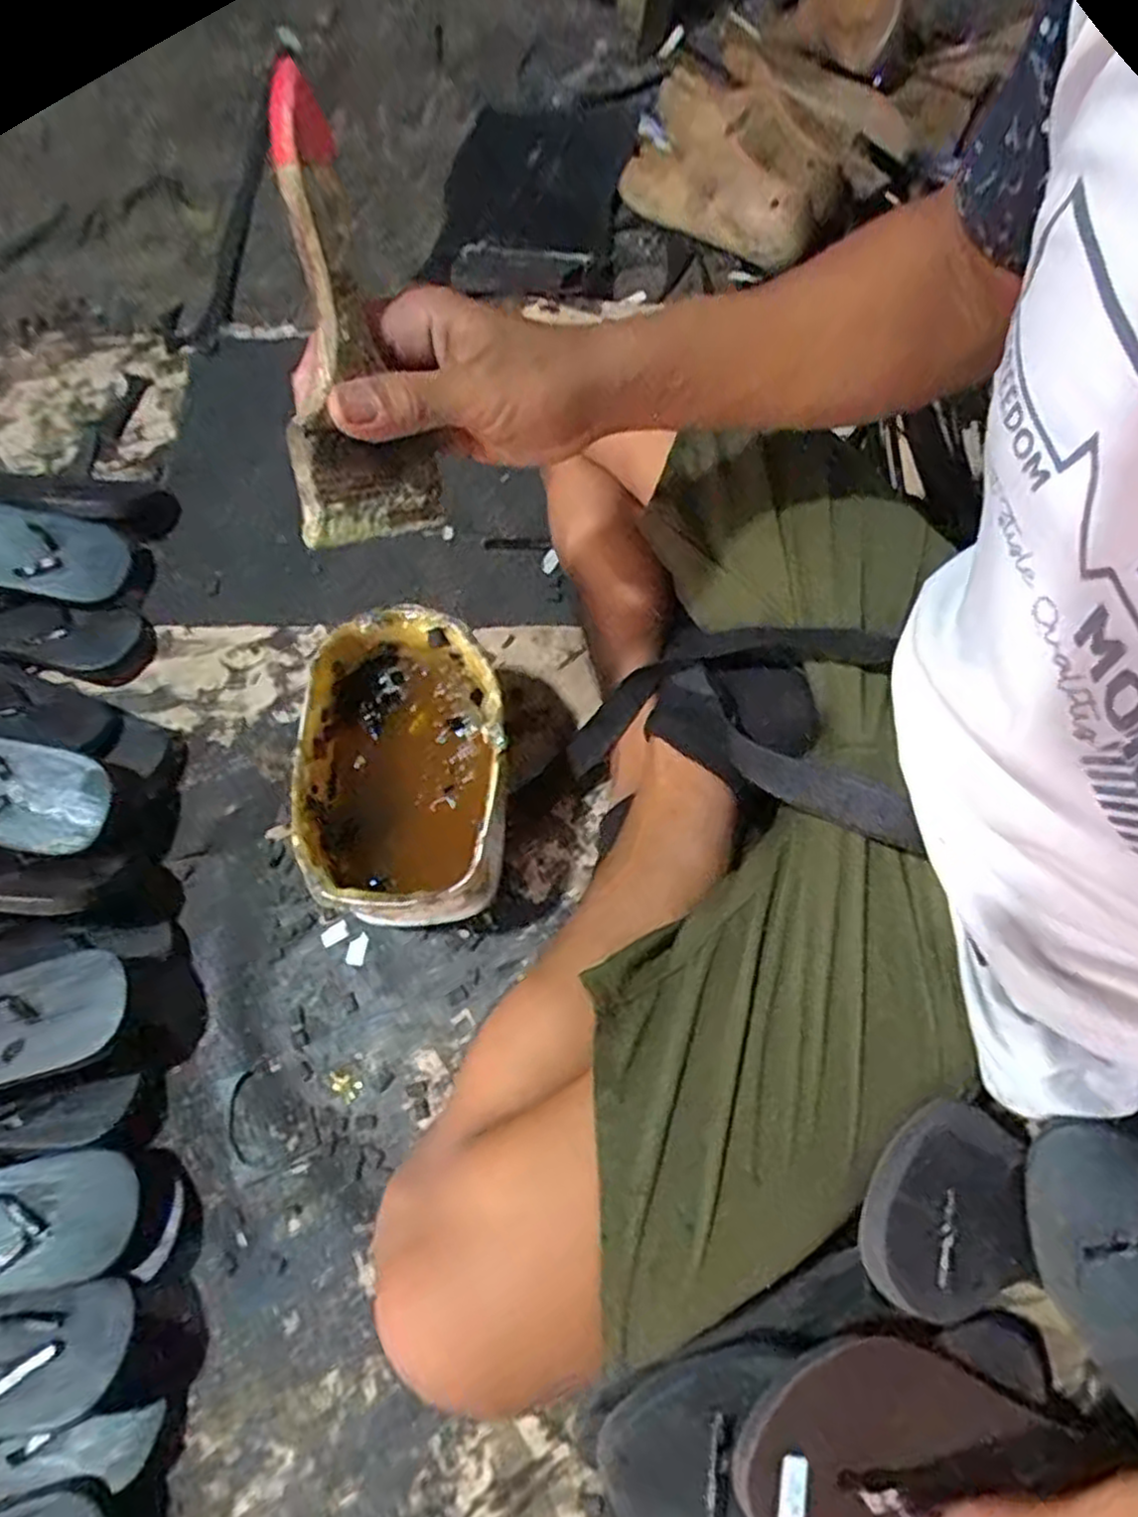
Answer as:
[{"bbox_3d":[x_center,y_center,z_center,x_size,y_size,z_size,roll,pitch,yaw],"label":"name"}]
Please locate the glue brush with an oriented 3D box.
[{"bbox_3d":[-0.090,-0.173,0.310,0.067,0.159,0.015,-22,26,-37],"label":"glue brush"}]

